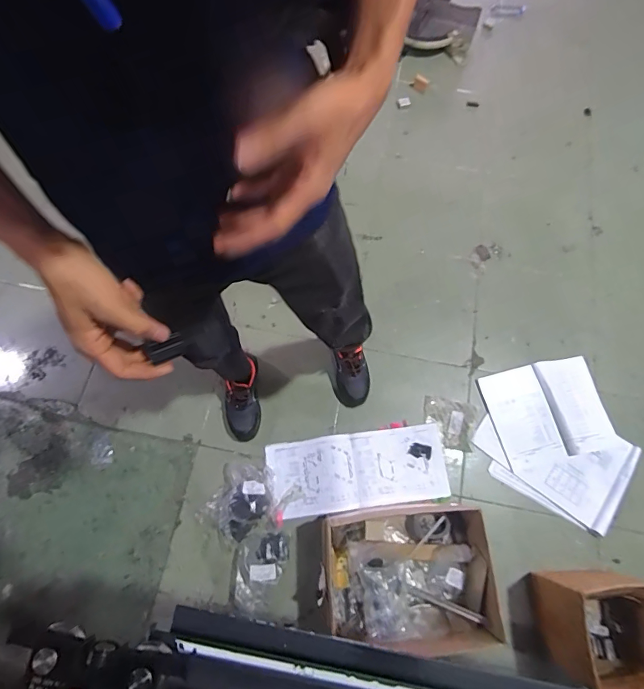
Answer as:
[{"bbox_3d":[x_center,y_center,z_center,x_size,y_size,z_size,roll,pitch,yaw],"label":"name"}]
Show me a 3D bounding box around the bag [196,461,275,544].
[{"bbox_3d":[-0.233,0.438,1.145,0.179,0.056,0.214,21,72,6],"label":"bag"}]

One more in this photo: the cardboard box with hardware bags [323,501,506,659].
[{"bbox_3d":[0.201,0.566,1.004,0.385,0.150,0.316,-1,71,-1],"label":"cardboard box with hardware bags"}]

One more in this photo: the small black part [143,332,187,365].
[{"bbox_3d":[-0.155,0.005,0.409,0.037,0.021,0.015,-25,73,-9],"label":"small black part"}]

